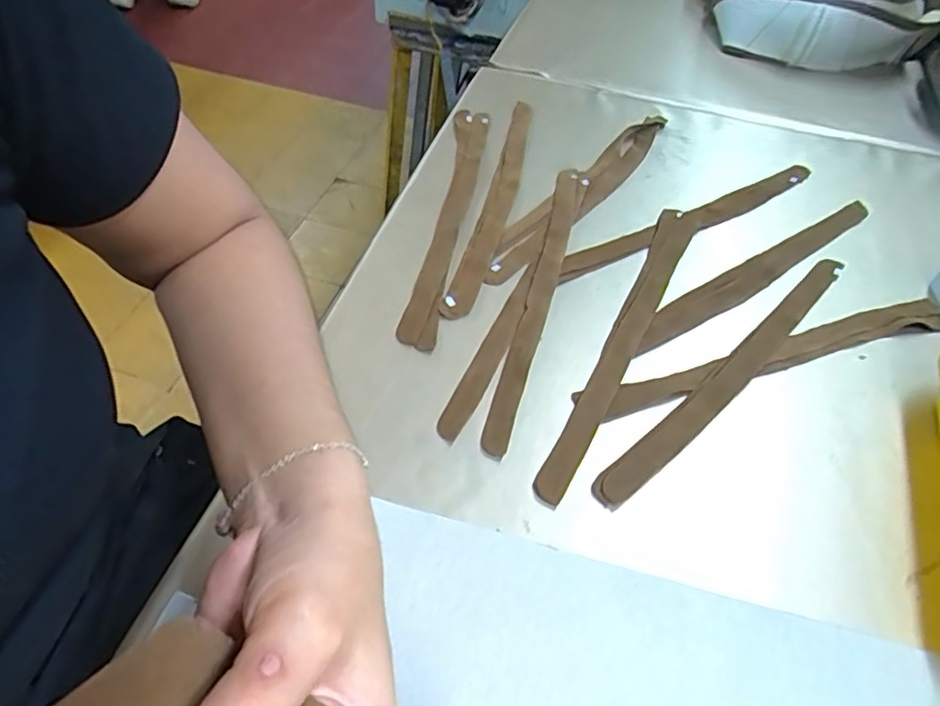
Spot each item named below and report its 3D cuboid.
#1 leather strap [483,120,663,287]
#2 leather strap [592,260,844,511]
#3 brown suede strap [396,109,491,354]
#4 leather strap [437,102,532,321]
[{"bbox_3d":[0.108,-0.152,0.569,0.038,0.010,0.307,33,55,21],"label":"leather strap"},{"bbox_3d":[0.194,0.008,0.445,0.315,0.010,0.024,-35,62,-28],"label":"leather strap"},{"bbox_3d":[-0.016,-0.124,0.541,0.034,0.010,0.318,2,50,9],"label":"brown suede strap"},{"bbox_3d":[0.026,-0.141,0.552,0.029,0.007,0.306,13,50,6],"label":"leather strap"}]

